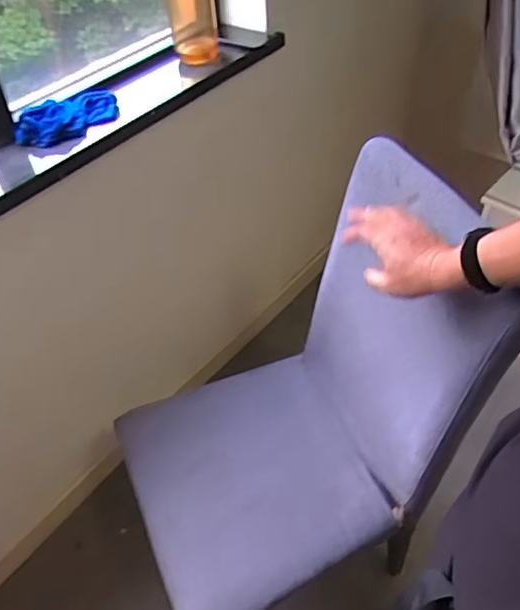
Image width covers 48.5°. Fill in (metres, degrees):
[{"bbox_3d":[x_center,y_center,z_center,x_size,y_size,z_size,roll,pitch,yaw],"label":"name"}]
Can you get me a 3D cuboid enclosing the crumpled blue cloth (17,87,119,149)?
[{"bbox_3d":[-0.360,-0.364,1.096,0.098,0.051,0.212,28,54,25],"label":"crumpled blue cloth"}]

